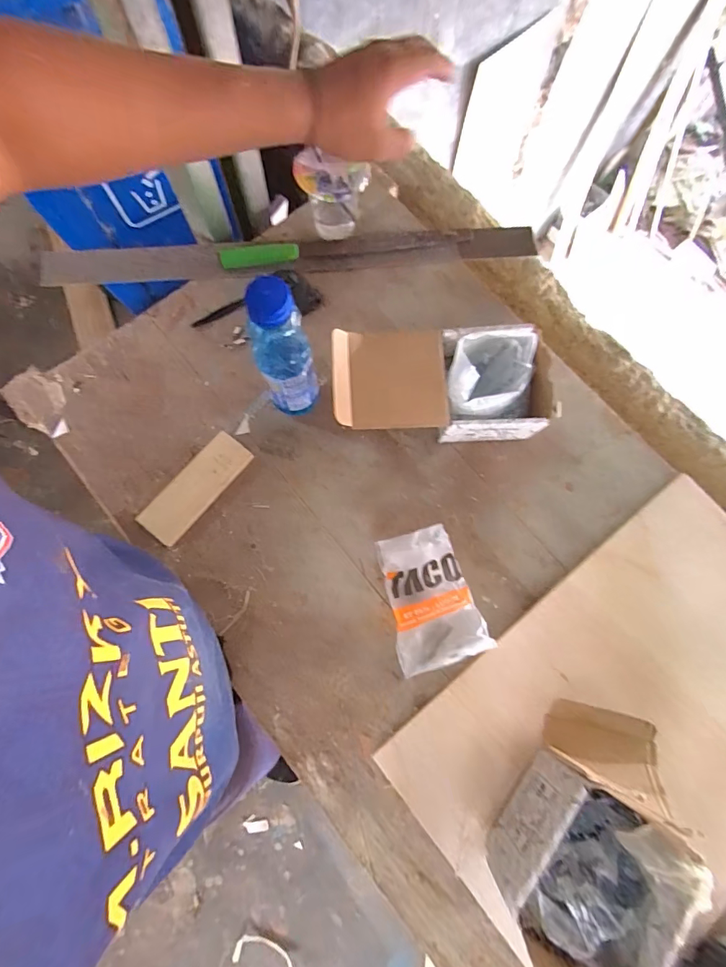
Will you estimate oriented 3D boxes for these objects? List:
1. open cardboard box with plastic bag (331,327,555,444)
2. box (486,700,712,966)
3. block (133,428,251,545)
[{"bbox_3d":[0.106,-0.121,0.522,0.284,0.110,0.126,-3,77,-2],"label":"open cardboard box with plastic bag"},{"bbox_3d":[0.233,0.349,0.421,0.137,0.099,0.219,36,79,6],"label":"box"},{"bbox_3d":[-0.207,0.005,0.528,0.053,0.019,0.148,40,79,7],"label":"block"}]

